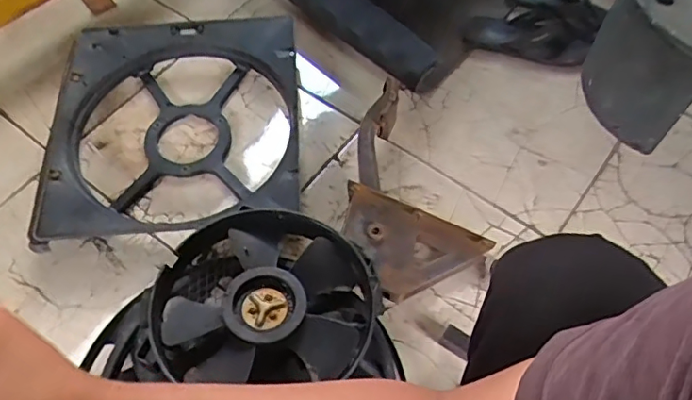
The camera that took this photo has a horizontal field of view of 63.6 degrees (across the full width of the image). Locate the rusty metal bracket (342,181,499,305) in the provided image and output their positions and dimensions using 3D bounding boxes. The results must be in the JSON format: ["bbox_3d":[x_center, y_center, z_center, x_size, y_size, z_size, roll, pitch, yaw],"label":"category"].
[{"bbox_3d":[0.087,0.084,0.882,0.236,0.083,0.128,24,63,12],"label":"rusty metal bracket"}]

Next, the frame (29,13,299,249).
[{"bbox_3d":[-0.316,-0.139,1.051,0.453,0.096,0.464,-3,61,-3],"label":"frame"}]

